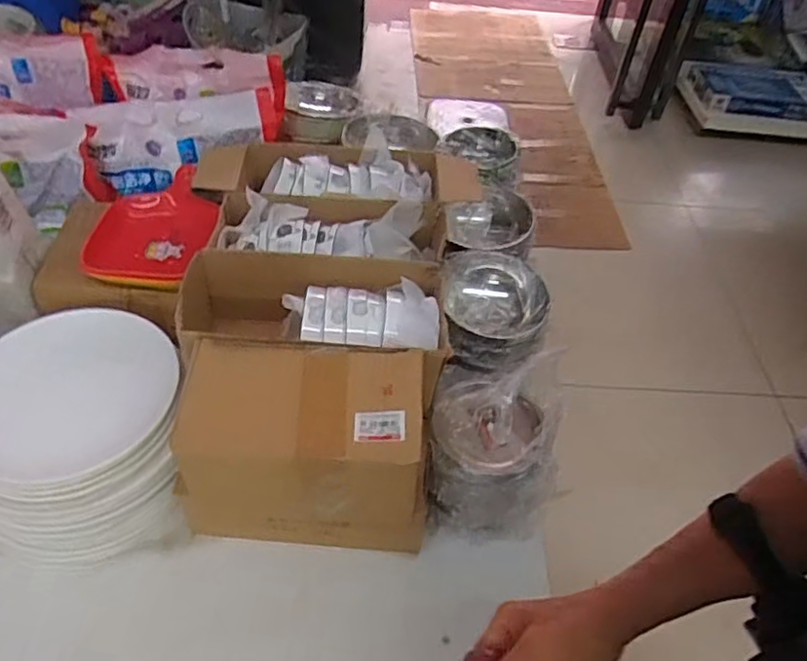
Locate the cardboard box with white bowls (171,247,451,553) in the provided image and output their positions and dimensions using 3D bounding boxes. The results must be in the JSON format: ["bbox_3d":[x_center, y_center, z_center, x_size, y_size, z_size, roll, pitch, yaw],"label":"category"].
[{"bbox_3d":[-0.108,0.092,0.741,0.290,0.242,0.274,3,47,-4],"label":"cardboard box with white bowls"}]

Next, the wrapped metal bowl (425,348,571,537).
[{"bbox_3d":[0.101,0.137,0.753,0.140,0.153,0.151,3,47,-3],"label":"wrapped metal bowl"}]

